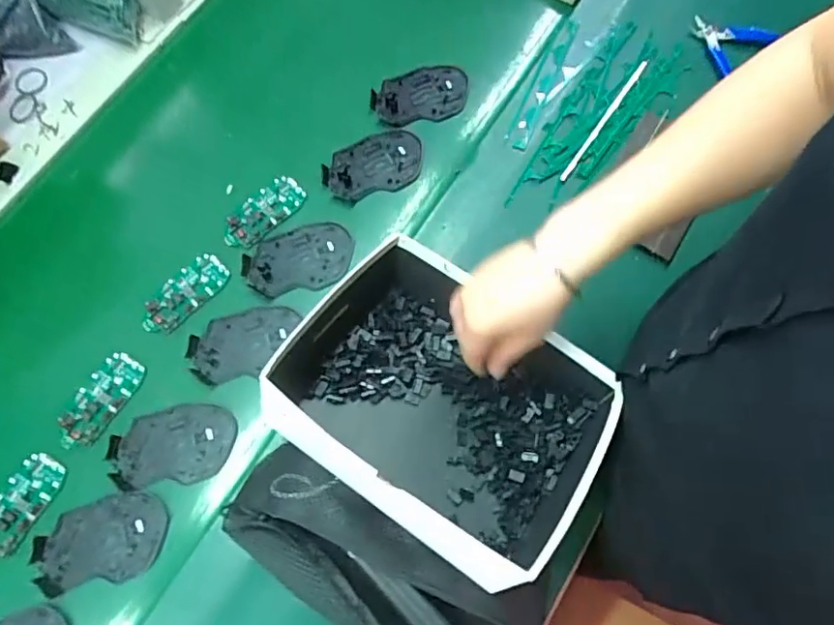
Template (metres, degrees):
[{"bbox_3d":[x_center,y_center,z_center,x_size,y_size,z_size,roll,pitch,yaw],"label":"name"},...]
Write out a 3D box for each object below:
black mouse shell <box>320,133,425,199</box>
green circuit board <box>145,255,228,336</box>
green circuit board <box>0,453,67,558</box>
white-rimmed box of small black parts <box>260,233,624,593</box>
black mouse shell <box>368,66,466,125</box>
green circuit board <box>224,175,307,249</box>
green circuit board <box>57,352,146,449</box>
[{"bbox_3d":[-0.049,-0.163,0.632,0.111,0.022,0.068,-14,72,-5],"label":"black mouse shell"},{"bbox_3d":[-0.239,-0.019,0.583,0.044,0.007,0.097,42,76,13],"label":"green circuit board"},{"bbox_3d":[-0.365,0.174,0.521,0.045,0.006,0.089,28,73,9],"label":"green circuit board"},{"bbox_3d":[0.019,0.078,0.498,0.275,0.075,0.201,34,74,11],"label":"white-rimmed box of small black parts"},{"bbox_3d":[0.004,-0.253,0.659,0.110,0.015,0.070,-16,72,-6],"label":"black mouse shell"},{"bbox_3d":[-0.165,-0.108,0.610,0.096,0.008,0.043,-42,76,-13],"label":"green circuit board"},{"bbox_3d":[-0.307,0.085,0.548,0.047,0.006,0.096,32,74,10],"label":"green circuit board"}]

